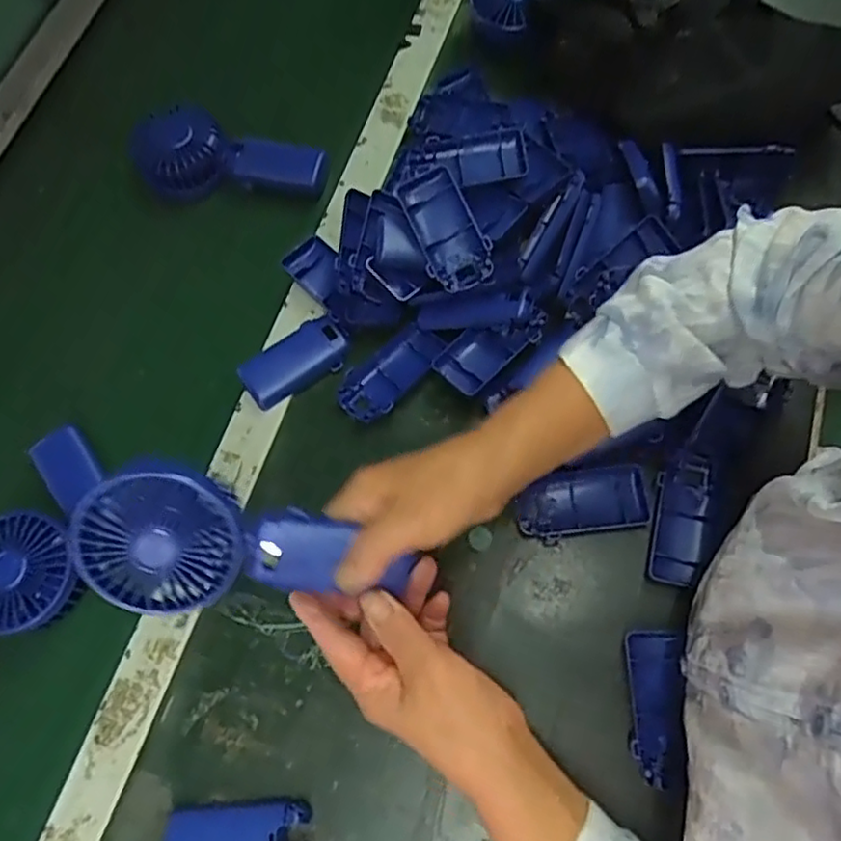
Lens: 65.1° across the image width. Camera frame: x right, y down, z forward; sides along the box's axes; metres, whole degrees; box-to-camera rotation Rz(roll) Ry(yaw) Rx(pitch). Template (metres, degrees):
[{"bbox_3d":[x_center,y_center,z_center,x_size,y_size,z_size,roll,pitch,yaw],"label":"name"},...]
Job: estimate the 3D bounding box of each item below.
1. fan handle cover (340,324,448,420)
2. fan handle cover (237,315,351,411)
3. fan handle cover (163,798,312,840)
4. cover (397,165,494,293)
[{"bbox_3d":[-0.025,-0.039,0.541,0.047,0.021,0.091,41,76,15],"label":"fan handle cover"},{"bbox_3d":[-0.105,-0.051,0.551,0.091,0.016,0.050,-30,71,-9],"label":"fan handle cover"},{"bbox_3d":[-0.120,0.274,0.430,0.092,0.016,0.040,-5,69,0],"label":"fan handle cover"},{"bbox_3d":[0.019,-0.149,0.513,0.047,0.023,0.096,-27,91,-8],"label":"cover"}]

